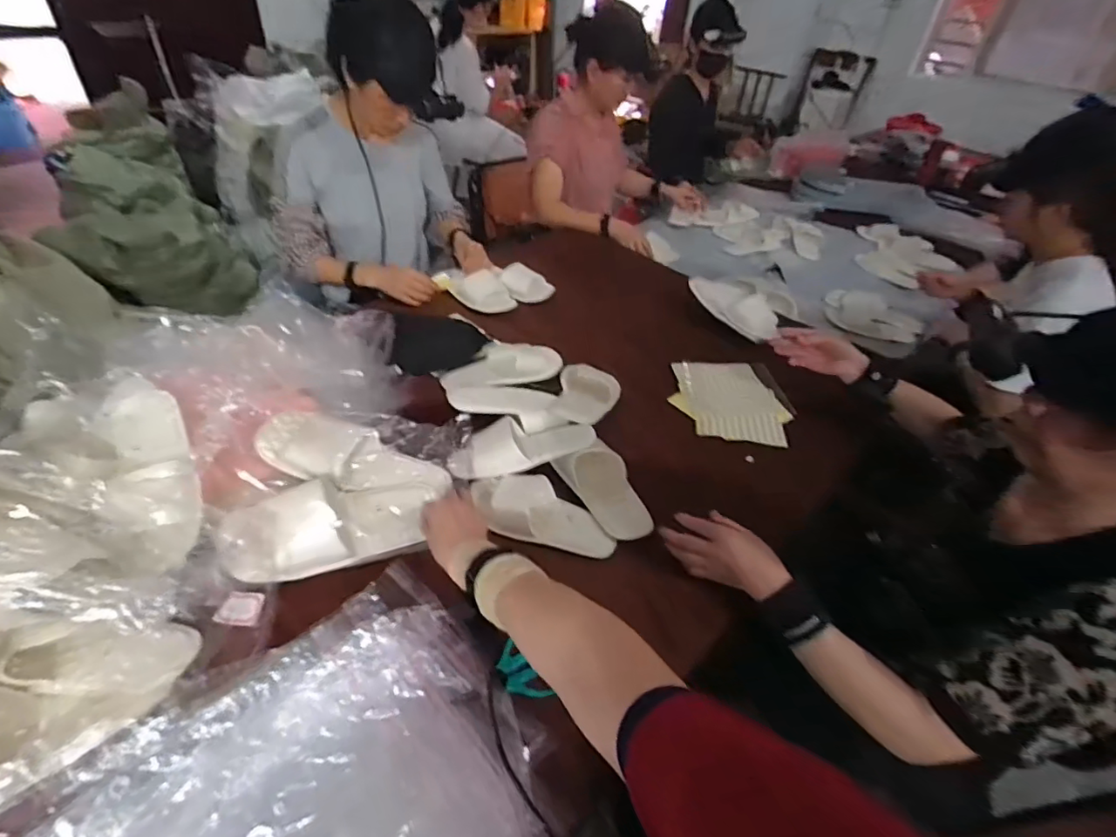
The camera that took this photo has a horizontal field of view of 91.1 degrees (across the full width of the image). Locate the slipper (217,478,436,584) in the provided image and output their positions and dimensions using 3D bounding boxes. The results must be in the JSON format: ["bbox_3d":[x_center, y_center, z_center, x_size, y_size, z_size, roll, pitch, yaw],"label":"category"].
[{"bbox_3d":[-0.287,0.138,0.713,0.260,0.065,0.113,-6,80,-32],"label":"slipper"}]

